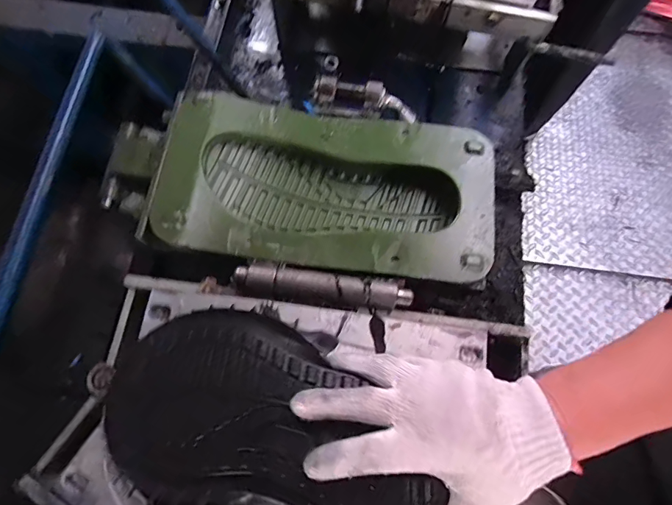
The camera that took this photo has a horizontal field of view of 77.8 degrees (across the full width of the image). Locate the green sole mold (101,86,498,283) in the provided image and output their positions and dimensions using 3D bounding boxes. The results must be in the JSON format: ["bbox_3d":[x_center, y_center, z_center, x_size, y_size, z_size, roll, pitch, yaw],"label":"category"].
[{"bbox_3d":[-0.030,-0.068,0.424,0.378,0.058,0.181,5,70,4],"label":"green sole mold"}]

